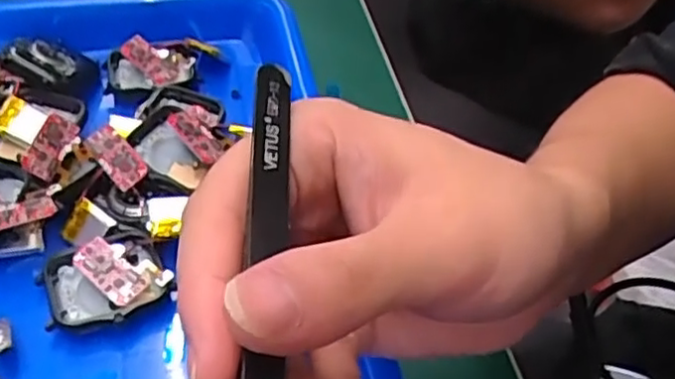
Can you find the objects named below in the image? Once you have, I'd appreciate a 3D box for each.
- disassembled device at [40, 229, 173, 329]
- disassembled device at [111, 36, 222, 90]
[{"bbox_3d":[-0.090,0.034,0.263,0.044,0.006,0.038,-23,53,-23],"label":"disassembled device"},{"bbox_3d":[-0.094,-0.064,0.354,0.052,0.015,0.036,6,48,2],"label":"disassembled device"}]

